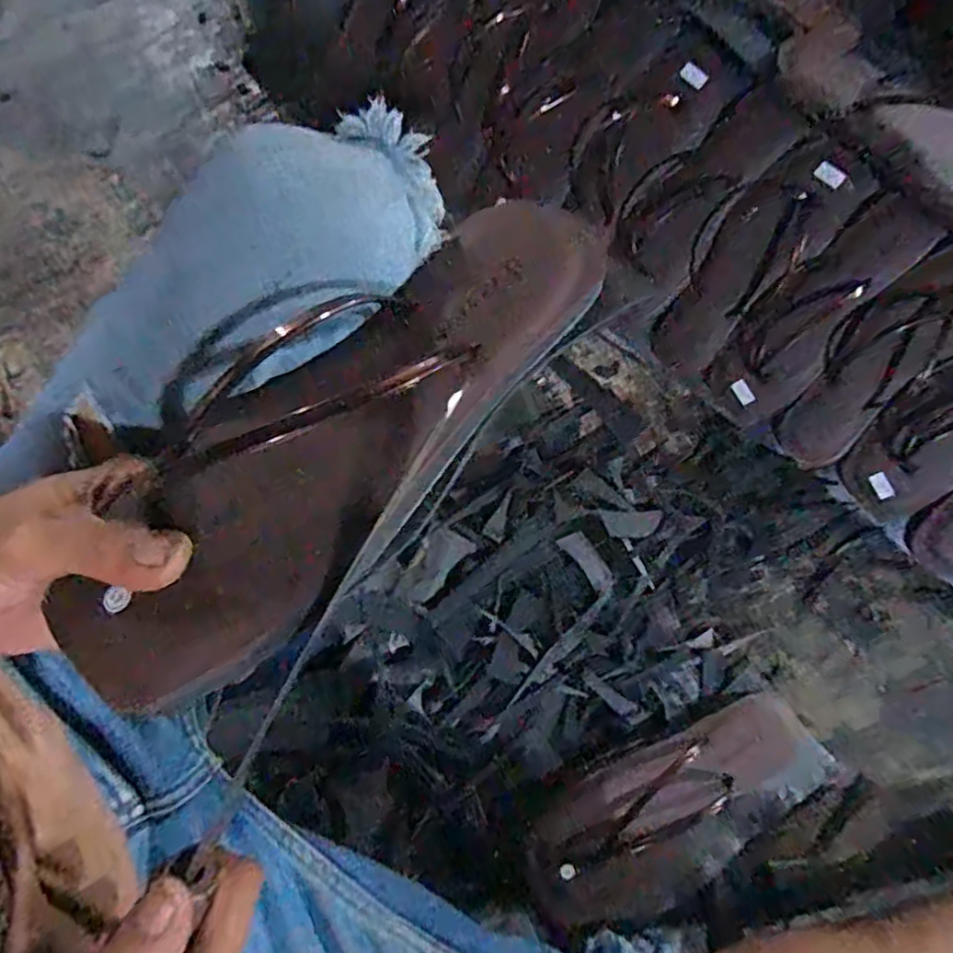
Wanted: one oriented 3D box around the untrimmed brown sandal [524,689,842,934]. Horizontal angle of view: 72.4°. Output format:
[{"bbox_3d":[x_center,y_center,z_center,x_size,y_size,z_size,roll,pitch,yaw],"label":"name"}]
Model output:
[{"bbox_3d":[0.178,0.286,0.562,0.273,0.046,0.112,-23,76,-4],"label":"untrimmed brown sandal"}]

